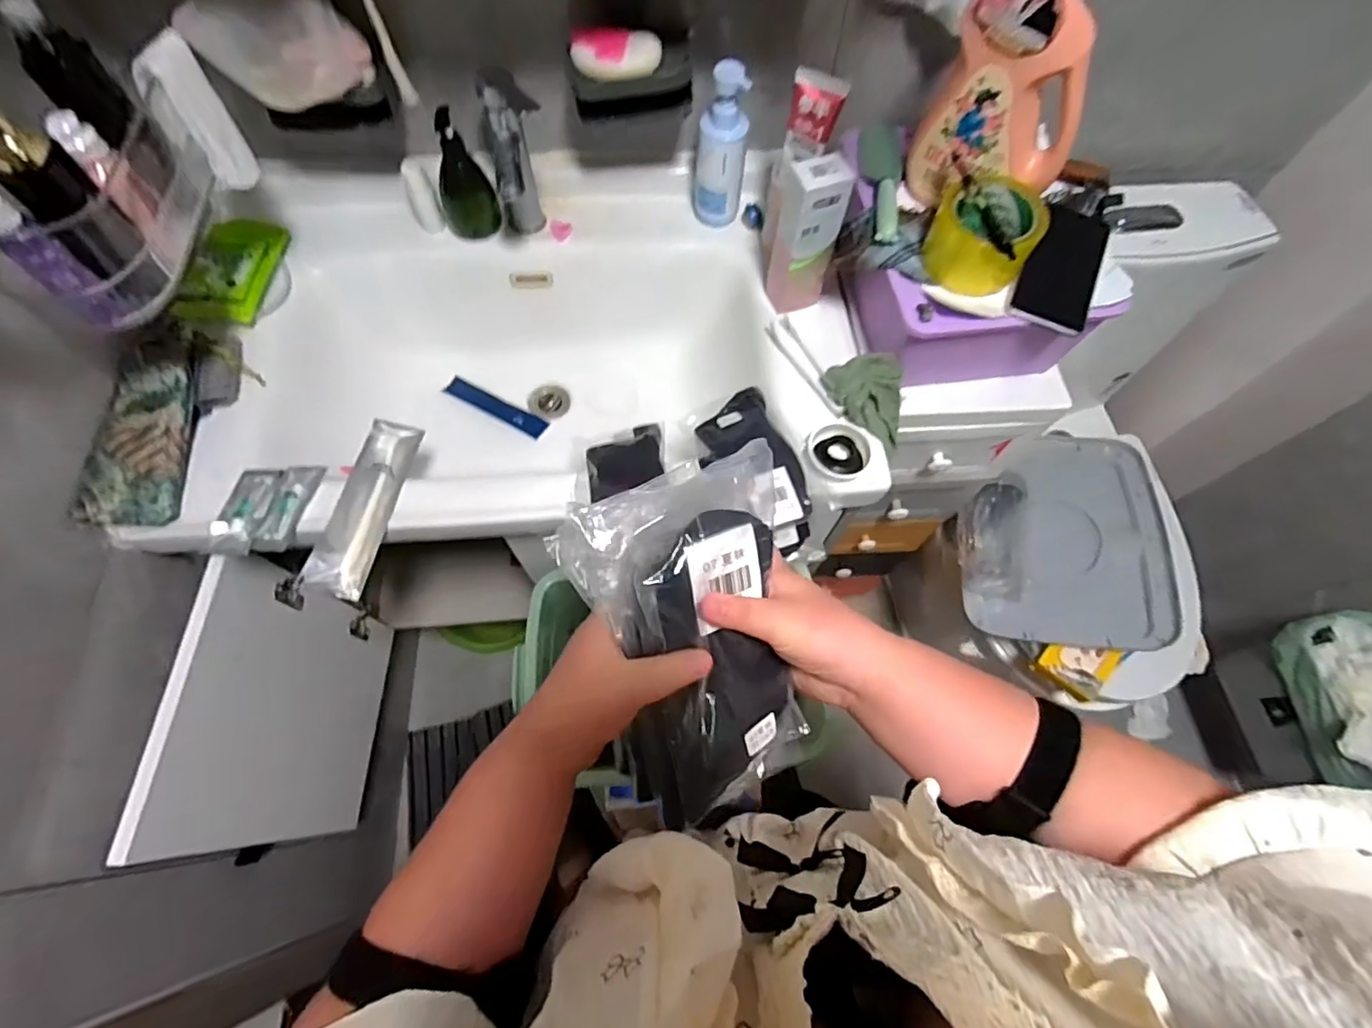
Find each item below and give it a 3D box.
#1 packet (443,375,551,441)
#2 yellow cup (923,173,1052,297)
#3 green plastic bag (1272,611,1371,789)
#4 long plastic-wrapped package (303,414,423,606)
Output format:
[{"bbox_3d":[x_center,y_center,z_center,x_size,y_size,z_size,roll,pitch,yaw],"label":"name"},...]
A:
[{"bbox_3d":[-0.264,-0.149,0.818,0.154,0.008,0.032,28,67,10],"label":"packet"},{"bbox_3d":[0.301,-0.281,0.589,0.096,0.074,0.096,1,65,-2],"label":"yellow cup"},{"bbox_3d":[1.096,0.295,0.937,0.172,0.115,0.280,1,65,-2],"label":"green plastic bag"},{"bbox_3d":[-0.323,-0.015,0.599,0.052,0.011,0.214,17,50,-20],"label":"long plastic-wrapped package"}]

